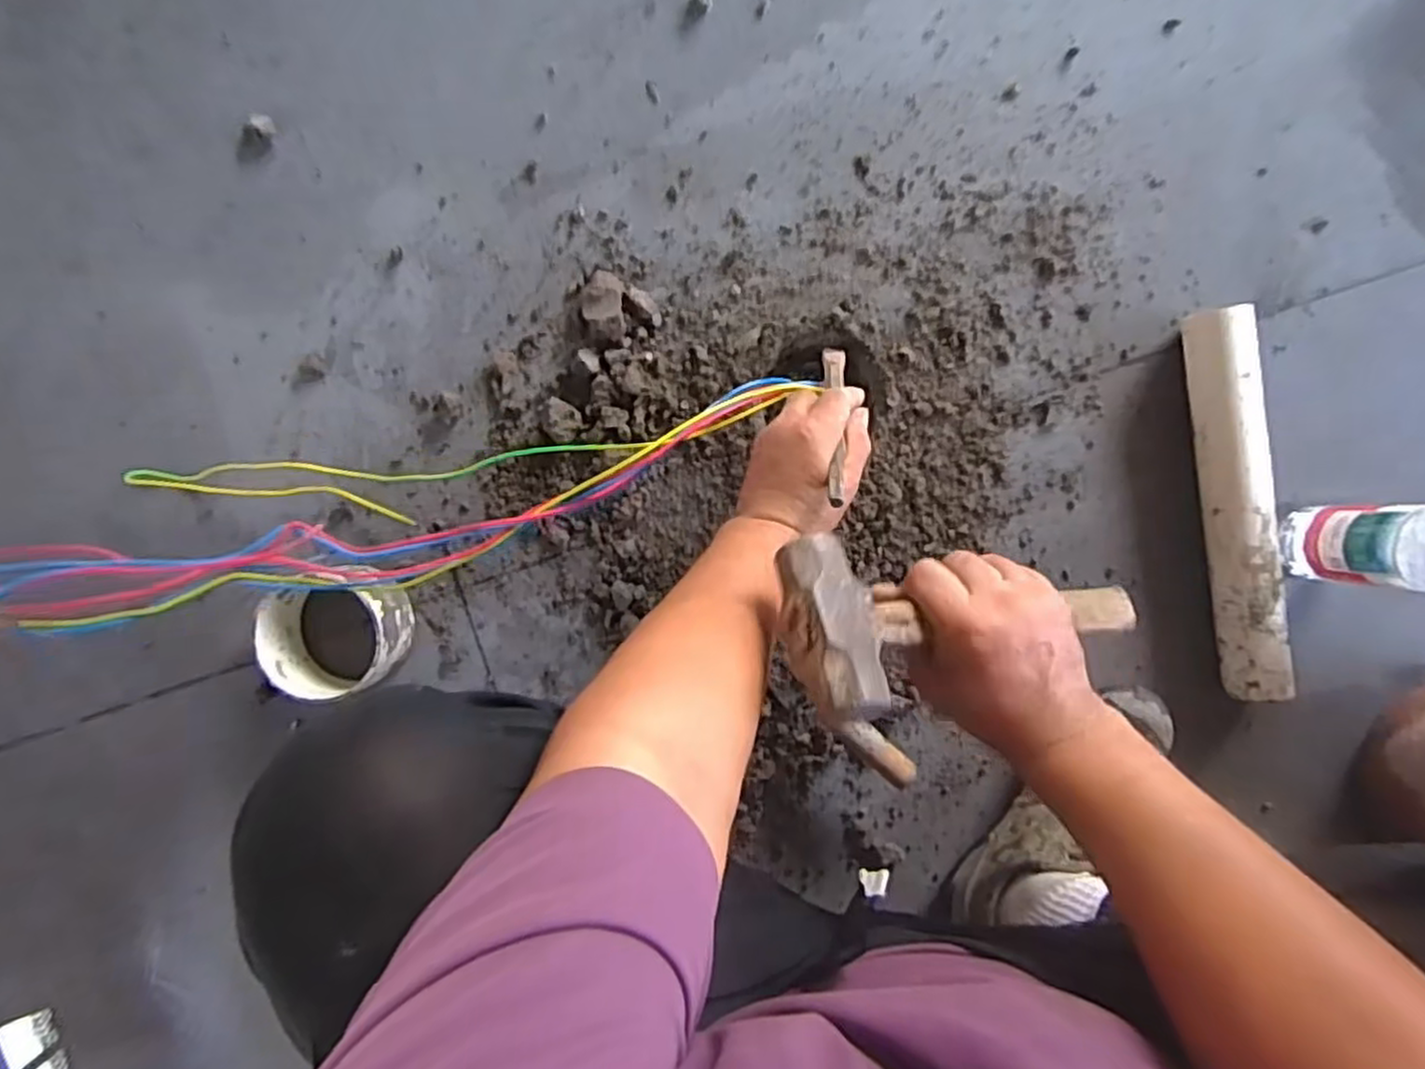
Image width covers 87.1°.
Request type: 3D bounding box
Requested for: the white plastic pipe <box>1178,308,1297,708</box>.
[{"bbox_3d":[0.449,-0.025,0.645,0.044,0.056,0.326,-8,92,2],"label":"white plastic pipe"}]

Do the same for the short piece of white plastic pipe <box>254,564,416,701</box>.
[{"bbox_3d":[-0.325,0.086,0.666,0.126,0.078,0.106,-21,92,2],"label":"short piece of white plastic pipe"}]

